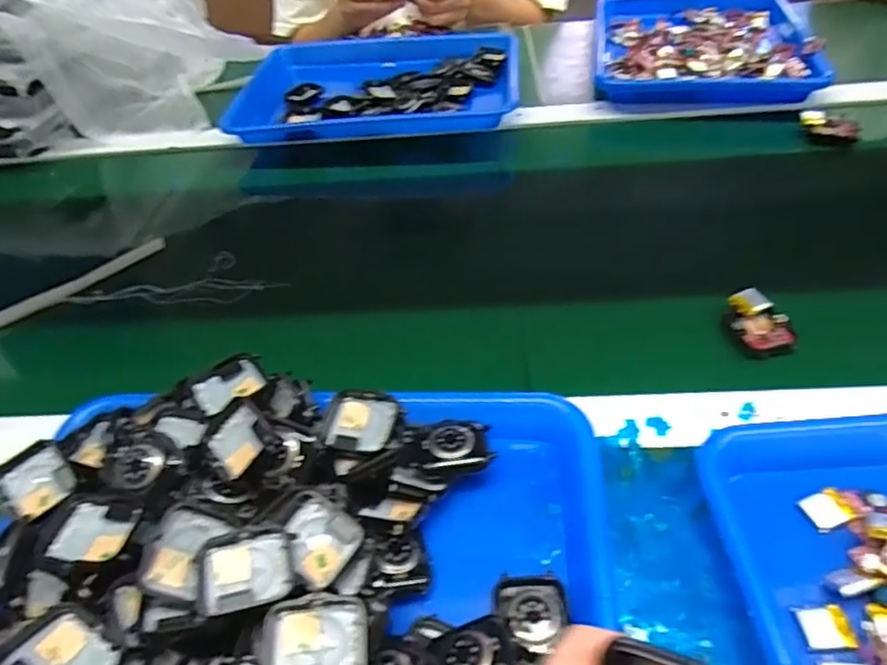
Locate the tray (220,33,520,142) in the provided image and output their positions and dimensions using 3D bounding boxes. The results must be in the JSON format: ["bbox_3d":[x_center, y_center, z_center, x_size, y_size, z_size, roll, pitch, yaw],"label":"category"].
[{"bbox_3d":[-0.075,-0.309,0.751,0.324,0.043,0.257,-2,45,5],"label":"tray"}]

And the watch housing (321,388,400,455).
[{"bbox_3d":[-0.046,0.050,0.344,0.044,0.007,0.036,5,63,25],"label":"watch housing"}]

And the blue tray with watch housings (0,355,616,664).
[{"bbox_3d":[-0.084,0.129,0.295,0.321,0.063,0.237,-1,45,6],"label":"blue tray with watch housings"}]

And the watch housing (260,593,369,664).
[{"bbox_3d":[-0.056,0.136,0.265,0.045,0.008,0.037,-3,55,-8],"label":"watch housing"}]

